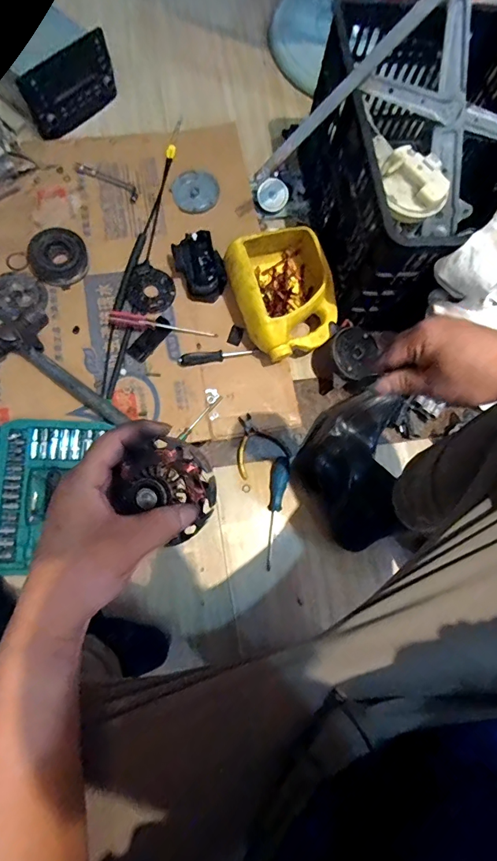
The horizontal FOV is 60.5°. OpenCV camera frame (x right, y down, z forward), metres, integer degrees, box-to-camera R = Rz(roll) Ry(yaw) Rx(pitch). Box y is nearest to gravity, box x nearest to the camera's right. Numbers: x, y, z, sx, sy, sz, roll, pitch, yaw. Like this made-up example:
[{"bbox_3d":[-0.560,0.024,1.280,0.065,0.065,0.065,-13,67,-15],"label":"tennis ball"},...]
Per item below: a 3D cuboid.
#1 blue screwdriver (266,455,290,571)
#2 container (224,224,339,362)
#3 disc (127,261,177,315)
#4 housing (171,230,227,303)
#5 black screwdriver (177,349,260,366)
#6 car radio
[{"bbox_3d":[0.050,0.140,0.750,0.030,0.034,0.198,8,75,-5],"label":"blue screwdriver"},{"bbox_3d":[0.069,-0.256,0.789,0.180,0.108,0.226,-21,77,-8],"label":"container"},{"bbox_3d":[-0.186,-0.270,0.819,0.082,0.016,0.097,19,74,-2],"label":"disc"},{"bbox_3d":[-0.092,-0.312,0.816,0.080,0.062,0.124,-24,77,-9],"label":"housing"},{"bbox_3d":[-0.055,-0.139,0.805,0.154,0.021,0.018,-11,73,-18],"label":"black screwdriver"},{"bbox_3d":[-0.365,-0.716,0.889,0.030,0.111,0.209,40,76,10],"label":"car radio"}]

